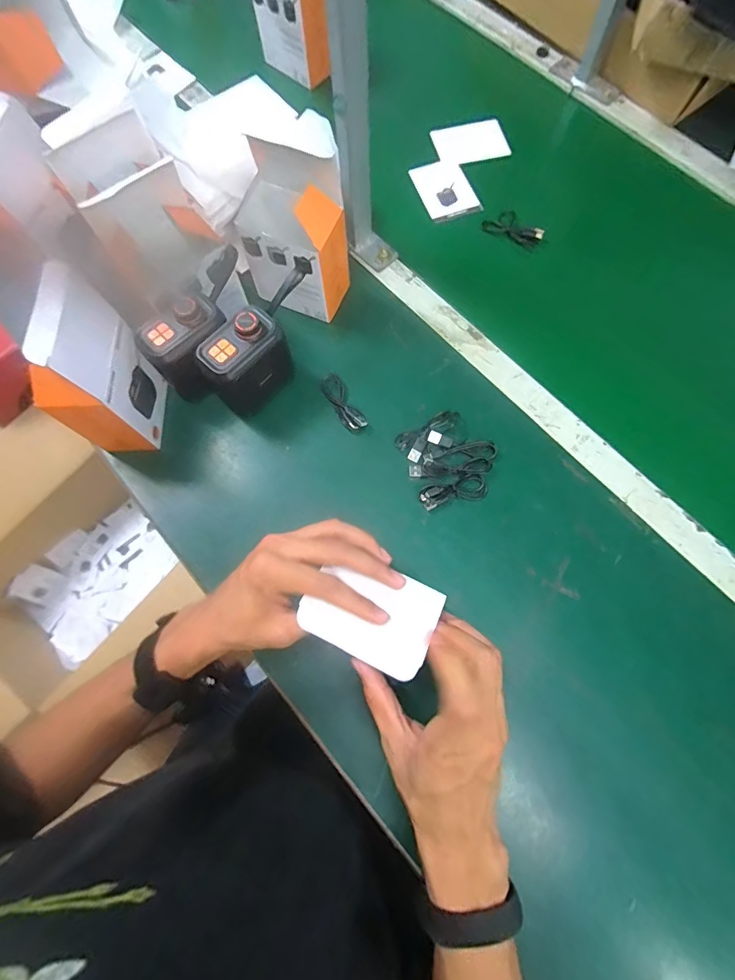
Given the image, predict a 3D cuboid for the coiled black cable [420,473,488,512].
[{"bbox_3d":[0.093,0.002,0.483,0.072,0.011,0.029,-13,74,-3],"label":"coiled black cable"}]

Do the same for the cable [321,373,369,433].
[{"bbox_3d":[-0.028,-0.101,0.512,0.027,0.006,0.078,-28,75,-7],"label":"cable"}]

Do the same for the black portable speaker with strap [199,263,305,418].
[{"bbox_3d":[-0.107,-0.151,0.484,0.139,0.103,0.055,-42,77,-10],"label":"black portable speaker with strap"}]

